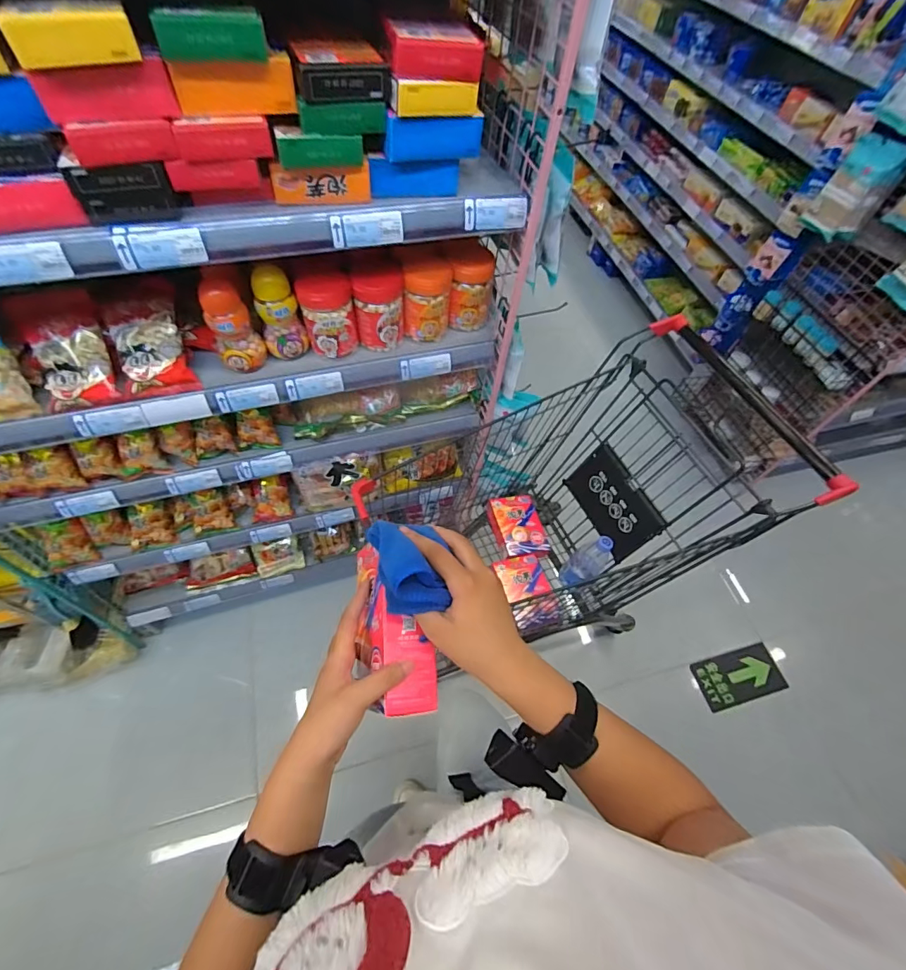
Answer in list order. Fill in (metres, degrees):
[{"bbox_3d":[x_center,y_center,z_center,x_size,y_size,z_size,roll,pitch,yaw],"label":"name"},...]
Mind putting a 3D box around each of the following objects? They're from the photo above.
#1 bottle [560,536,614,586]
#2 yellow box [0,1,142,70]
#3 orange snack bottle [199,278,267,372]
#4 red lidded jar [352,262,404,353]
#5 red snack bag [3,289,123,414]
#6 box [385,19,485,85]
[{"bbox_3d":[0.323,0.177,1.063,0.077,0.192,0.083,2,58,-4],"label":"bottle"},{"bbox_3d":[-0.328,-0.388,0.386,0.092,0.036,0.037,-23,62,-18],"label":"yellow box"},{"bbox_3d":[-0.341,-0.242,0.696,0.065,0.135,0.050,-26,63,-20],"label":"orange snack bottle"},{"bbox_3d":[-0.123,-0.302,0.764,0.077,0.116,0.079,2,58,-4],"label":"red lidded jar"},{"bbox_3d":[-0.576,-0.205,0.668,0.109,0.050,0.174,-14,99,-7],"label":"red snack bag"},{"bbox_3d":[-0.020,-0.464,0.479,0.095,0.038,0.049,-10,59,-11],"label":"box"}]

